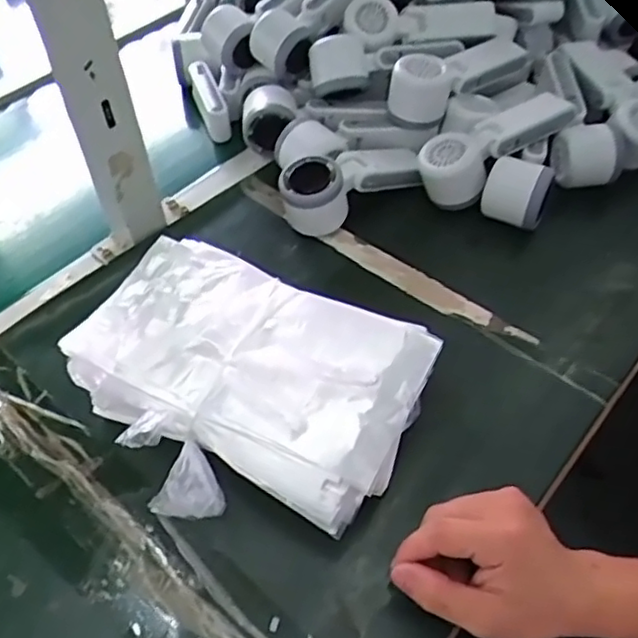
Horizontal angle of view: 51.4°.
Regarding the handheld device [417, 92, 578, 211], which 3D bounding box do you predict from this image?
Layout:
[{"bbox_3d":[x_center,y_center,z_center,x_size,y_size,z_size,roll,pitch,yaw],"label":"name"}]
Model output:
[{"bbox_3d":[0.173,-0.174,0.645,0.164,0.045,0.060,-34,59,-8],"label":"handheld device"}]

